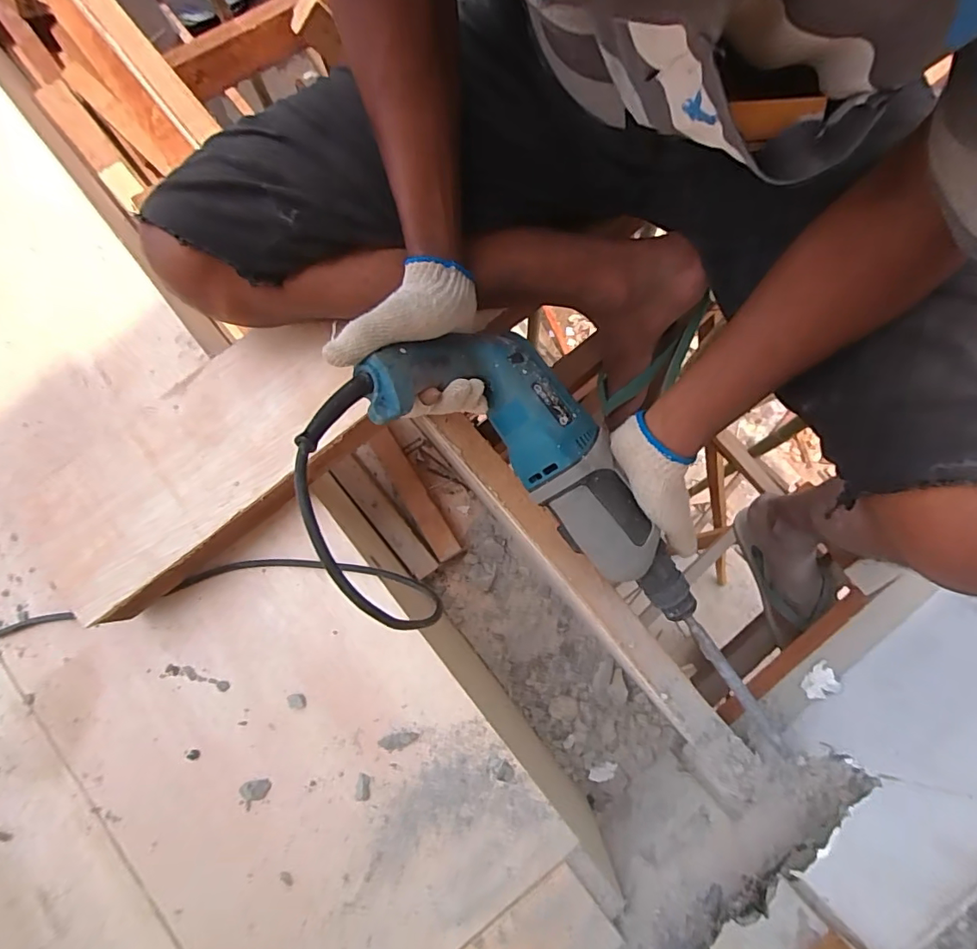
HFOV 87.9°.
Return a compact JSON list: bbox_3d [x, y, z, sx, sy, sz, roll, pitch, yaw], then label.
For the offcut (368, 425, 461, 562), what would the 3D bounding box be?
[{"bbox_3d":[-0.113,0.030,0.755,0.041,0.039,0.215,-30,85,-21],"label":"offcut"}]

